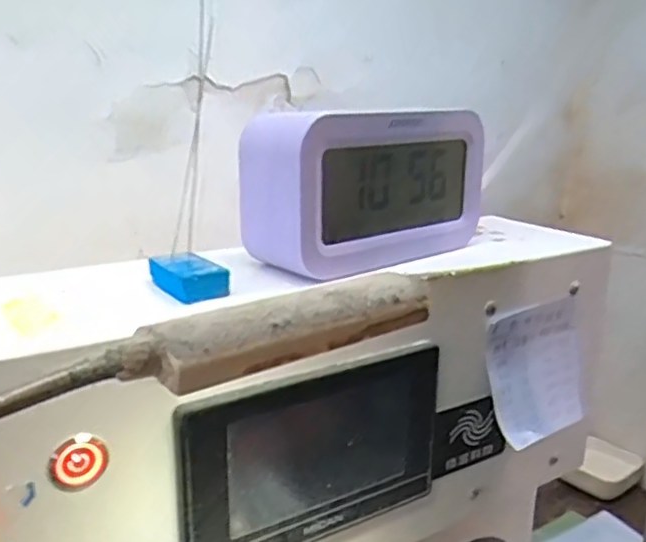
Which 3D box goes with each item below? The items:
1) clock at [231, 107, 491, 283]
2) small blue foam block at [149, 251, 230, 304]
[{"bbox_3d":[0.025,-0.046,0.358,0.145,0.074,0.051,-13,22,-43],"label":"clock"},{"bbox_3d":[-0.061,0.001,0.304,0.022,0.013,0.039,-10,19,-35],"label":"small blue foam block"}]

